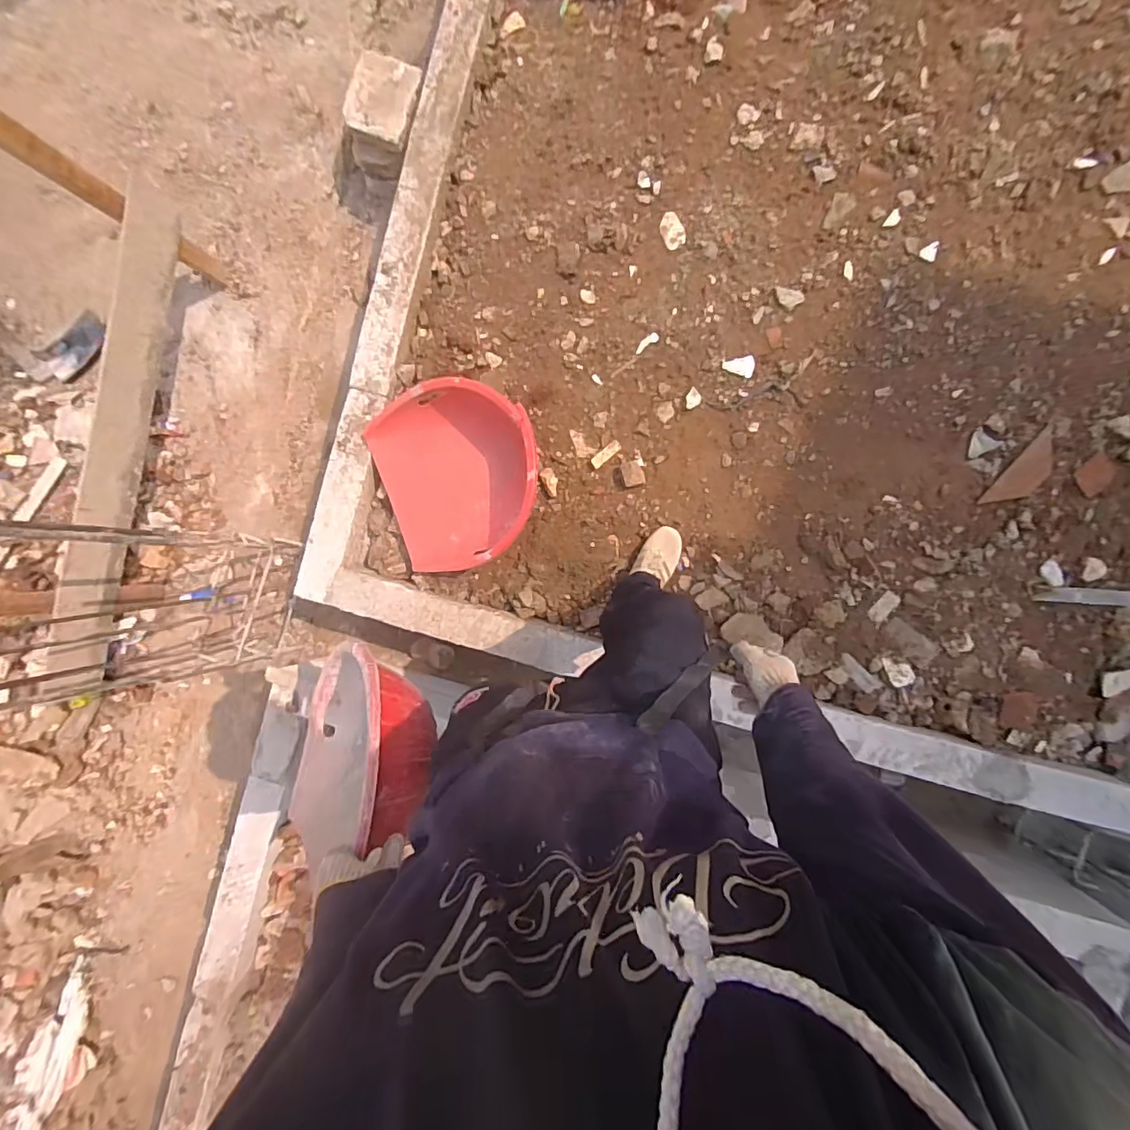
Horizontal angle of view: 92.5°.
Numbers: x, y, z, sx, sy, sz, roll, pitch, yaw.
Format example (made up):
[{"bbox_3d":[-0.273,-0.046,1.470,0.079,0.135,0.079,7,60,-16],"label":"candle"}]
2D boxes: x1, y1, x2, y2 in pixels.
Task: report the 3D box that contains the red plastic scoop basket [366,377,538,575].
[{"bbox_3d":[-0.254,-0.214,1.264,0.431,0.147,0.431,2,105,7],"label":"red plastic scoop basket"}]

